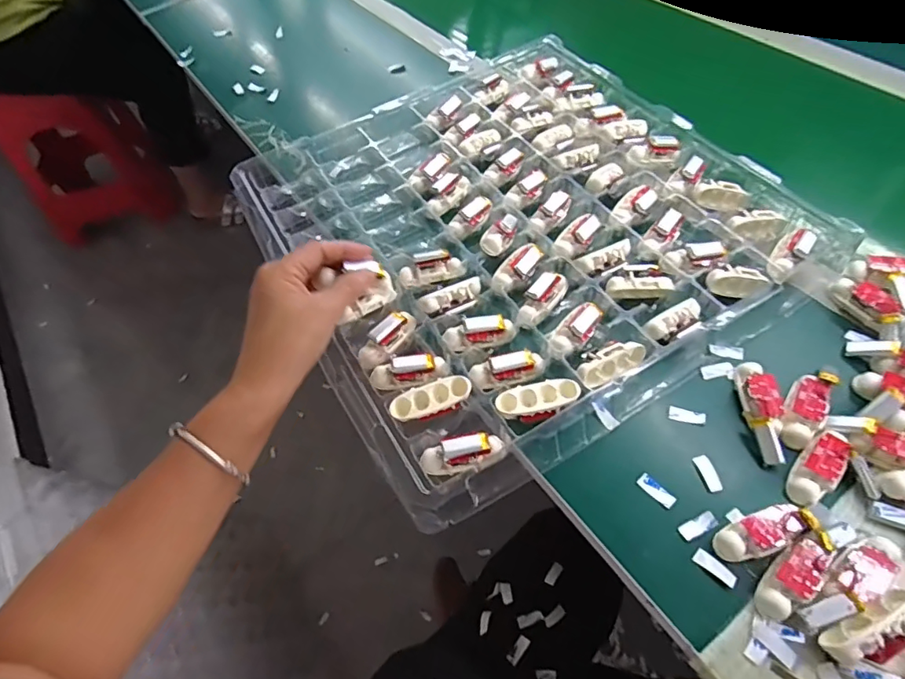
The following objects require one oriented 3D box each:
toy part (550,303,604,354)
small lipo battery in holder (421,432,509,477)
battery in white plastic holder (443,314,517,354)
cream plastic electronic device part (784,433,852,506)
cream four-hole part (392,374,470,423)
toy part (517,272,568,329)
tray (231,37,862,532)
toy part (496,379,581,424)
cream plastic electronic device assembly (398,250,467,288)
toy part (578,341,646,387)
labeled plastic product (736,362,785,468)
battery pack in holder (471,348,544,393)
[{"bbox_3d":[0.104,-0.007,0.437,0.029,0.022,0.051,28,62,21],"label":"toy part"},{"bbox_3d":[0.008,0.088,0.392,0.063,0.027,0.022,-11,55,-3],"label":"small lipo battery in holder"},{"bbox_3d":[0.023,-0.008,0.440,0.061,0.020,0.017,-7,55,0],"label":"battery in white plastic holder"},{"bbox_3d":[0.265,0.090,0.369,0.024,0.021,0.068,36,65,25],"label":"cream plastic electronic device part"},{"bbox_3d":[-0.017,0.049,0.411,0.064,0.021,0.024,-15,56,-6],"label":"cream four-hole part"},{"bbox_3d":[0.079,-0.036,0.463,0.024,0.016,0.066,29,63,22],"label":"toy part"},{"bbox_3d":[0.059,-0.132,0.532,0.468,0.036,0.481,-26,57,-13],"label":"tray"},{"bbox_3d":[0.068,0.050,0.404,0.062,0.017,0.028,-12,55,-3],"label":"toy part"},{"bbox_3d":[-0.020,-0.068,0.487,0.061,0.015,0.028,-11,55,-3],"label":"cream plastic electronic device assembly"},{"bbox_3d":[0.129,0.019,0.422,0.063,0.023,0.022,-29,58,-15],"label":"toy part"},{"bbox_3d":[0.237,0.052,0.392,0.023,0.017,0.084,2,56,6],"label":"labeled plastic product"},{"bbox_3d":[0.045,0.024,0.424,0.058,0.016,0.021,-10,55,-2],"label":"battery pack in holder"}]

